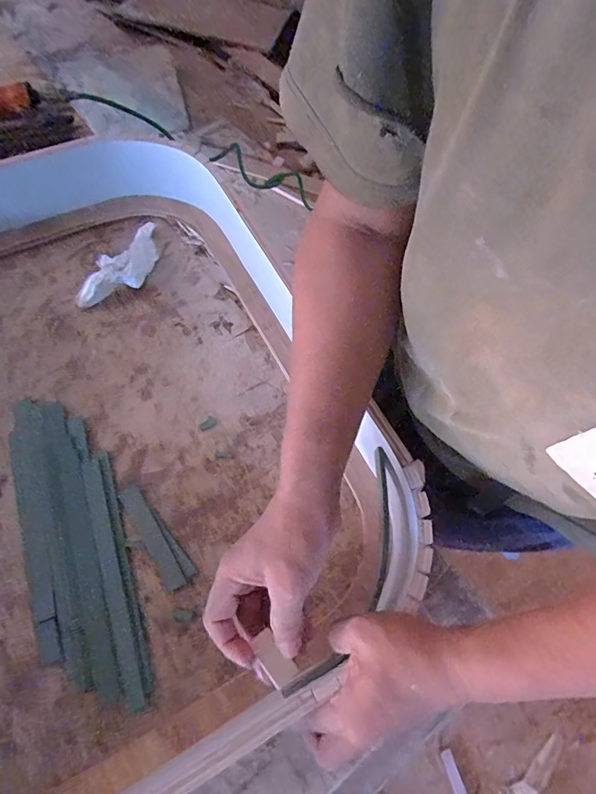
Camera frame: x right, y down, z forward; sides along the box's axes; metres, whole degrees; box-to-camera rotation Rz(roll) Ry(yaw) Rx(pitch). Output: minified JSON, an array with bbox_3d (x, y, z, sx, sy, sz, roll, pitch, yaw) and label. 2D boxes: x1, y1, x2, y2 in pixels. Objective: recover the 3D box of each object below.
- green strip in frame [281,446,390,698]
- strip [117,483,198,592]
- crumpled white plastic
[{"bbox_3d":[0.056,0.157,0.397,0.053,0.021,0.224,24,66,8],"label":"green strip in frame"},{"bbox_3d":[-0.154,0.147,0.472,0.031,0.005,0.121,-33,71,-17],"label":"strip"},{"bbox_3d":[-0.234,-0.183,0.597,0.060,0.041,0.161,30,67,11],"label":"crumpled white plastic"}]

